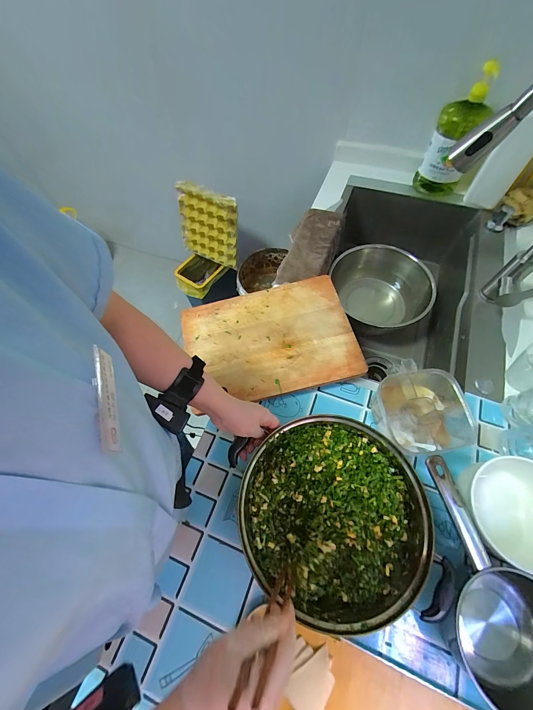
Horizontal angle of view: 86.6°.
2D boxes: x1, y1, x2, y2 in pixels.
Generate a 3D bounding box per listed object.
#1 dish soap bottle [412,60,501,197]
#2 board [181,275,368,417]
[{"bbox_3d":[0.480,-0.565,0.724,0.109,0.254,0.113,-1,64,2],"label":"dish soap bottle"},{"bbox_3d":[0.003,-0.034,0.606,0.345,0.013,0.252,-15,65,-1],"label":"board"}]

